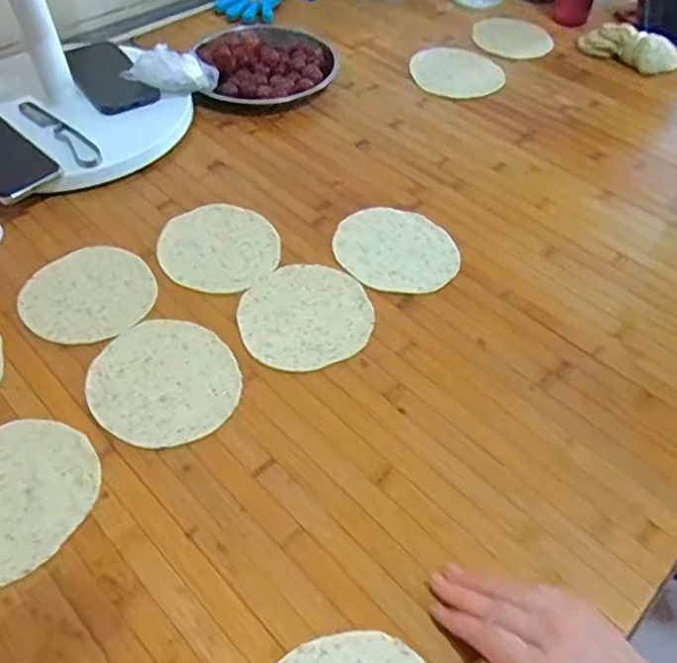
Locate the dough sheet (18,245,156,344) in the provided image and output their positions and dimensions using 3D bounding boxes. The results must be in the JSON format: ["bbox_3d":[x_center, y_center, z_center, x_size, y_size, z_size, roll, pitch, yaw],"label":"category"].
[{"bbox_3d":[-0.252,-0.041,0.596,0.126,0.004,0.125,-6,53,-7],"label":"dough sheet"}]

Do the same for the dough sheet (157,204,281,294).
[{"bbox_3d":[-0.129,-0.091,0.641,0.121,0.004,0.133,-22,56,-18],"label":"dough sheet"}]

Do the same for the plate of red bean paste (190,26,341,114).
[{"bbox_3d":[-0.104,-0.388,0.868,0.195,0.031,0.182,-5,52,-6],"label":"plate of red bean paste"}]

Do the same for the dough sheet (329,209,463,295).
[{"bbox_3d":[0.063,-0.091,0.646,0.120,0.005,0.136,-28,58,-22],"label":"dough sheet"}]

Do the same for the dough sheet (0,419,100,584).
[{"bbox_3d":[-0.259,0.128,0.466,0.124,0.004,0.127,18,53,11],"label":"dough sheet"}]

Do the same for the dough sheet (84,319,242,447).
[{"bbox_3d":[-0.156,0.044,0.533,0.122,0.005,0.133,-34,60,-25],"label":"dough sheet"}]

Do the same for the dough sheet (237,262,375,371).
[{"bbox_3d":[-0.033,-0.018,0.584,0.128,0.004,0.126,-16,54,-14],"label":"dough sheet"}]

